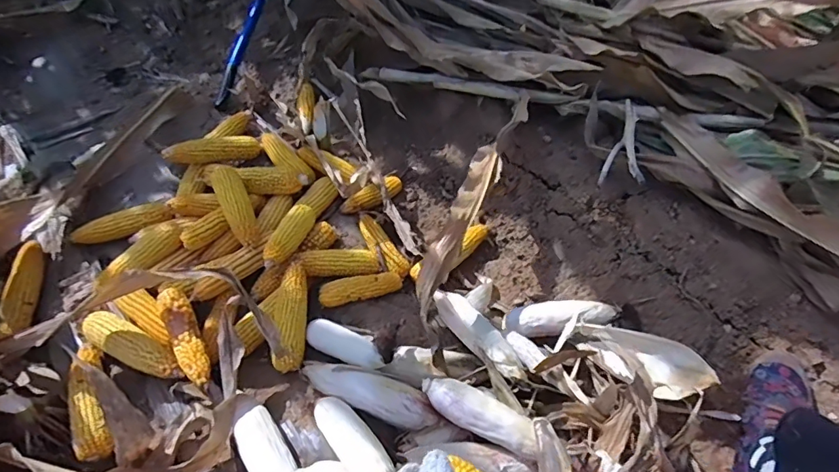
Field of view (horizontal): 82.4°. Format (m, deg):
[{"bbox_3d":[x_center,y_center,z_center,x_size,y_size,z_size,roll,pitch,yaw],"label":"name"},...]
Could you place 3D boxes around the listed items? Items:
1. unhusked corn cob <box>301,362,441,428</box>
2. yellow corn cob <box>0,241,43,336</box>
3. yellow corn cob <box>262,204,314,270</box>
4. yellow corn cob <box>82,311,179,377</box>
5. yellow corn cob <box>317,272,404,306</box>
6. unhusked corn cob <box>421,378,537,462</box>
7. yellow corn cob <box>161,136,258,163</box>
[{"bbox_3d":[-0.085,0.246,0.759,0.239,0.058,0.060,20,56,13],"label":"unhusked corn cob"},{"bbox_3d":[-0.733,0.096,0.885,0.045,0.040,0.186,-13,55,-11],"label":"yellow corn cob"},{"bbox_3d":[-0.238,-0.006,0.881,0.046,0.043,0.161,14,42,9],"label":"yellow corn cob"},{"bbox_3d":[-0.482,0.189,0.811,0.214,0.054,0.056,24,57,15],"label":"yellow corn cob"},{"bbox_3d":[-0.112,0.097,0.876,0.142,0.034,0.044,-10,55,-8],"label":"yellow corn cob"},{"bbox_3d":[0.087,0.261,0.701,0.175,0.058,0.050,25,57,16],"label":"unhusked corn cob"},{"bbox_3d":[-0.455,-0.190,1.059,0.200,0.044,0.045,-11,54,-26],"label":"yellow corn cob"}]

